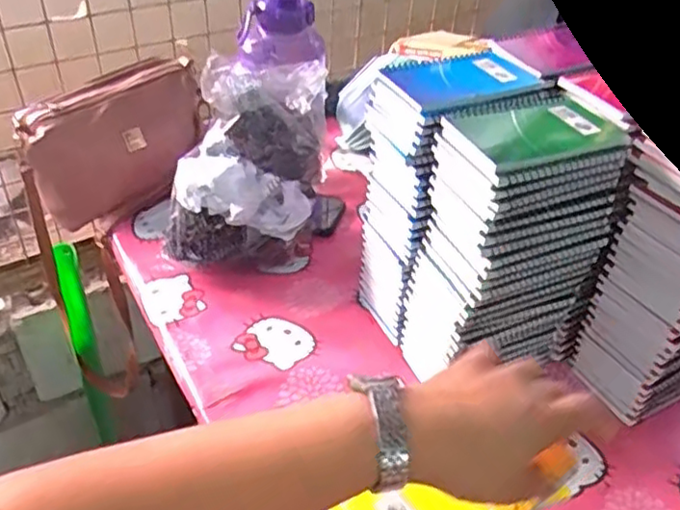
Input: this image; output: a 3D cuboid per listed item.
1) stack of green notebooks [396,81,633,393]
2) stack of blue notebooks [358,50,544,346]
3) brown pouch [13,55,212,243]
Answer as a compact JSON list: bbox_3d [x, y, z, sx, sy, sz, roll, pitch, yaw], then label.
[{"bbox_3d":[0.159,0.001,0.639,0.158,0.279,0.110,-16,44,-22],"label":"stack of green notebooks"},{"bbox_3d":[0.102,-0.058,0.707,0.145,0.284,0.103,-23,46,-28],"label":"stack of blue notebooks"},{"bbox_3d":[-0.293,-0.144,0.892,0.250,0.175,0.055,-27,29,-15],"label":"brown pouch"}]

